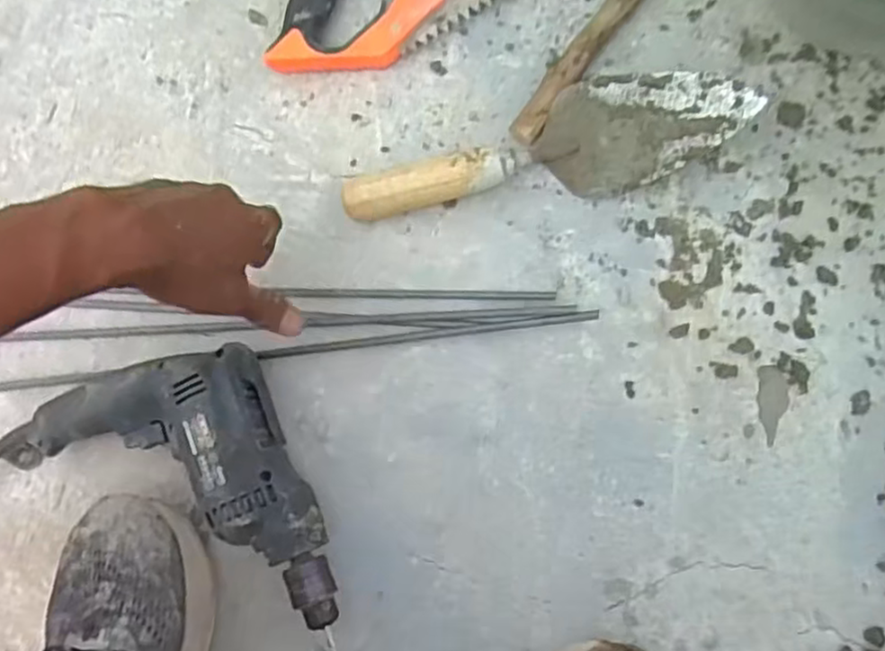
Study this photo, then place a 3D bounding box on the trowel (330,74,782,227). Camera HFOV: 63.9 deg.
[{"bbox_3d":[0.073,-0.138,0.535,0.296,0.056,0.078,-7,82,4],"label":"trowel"}]

